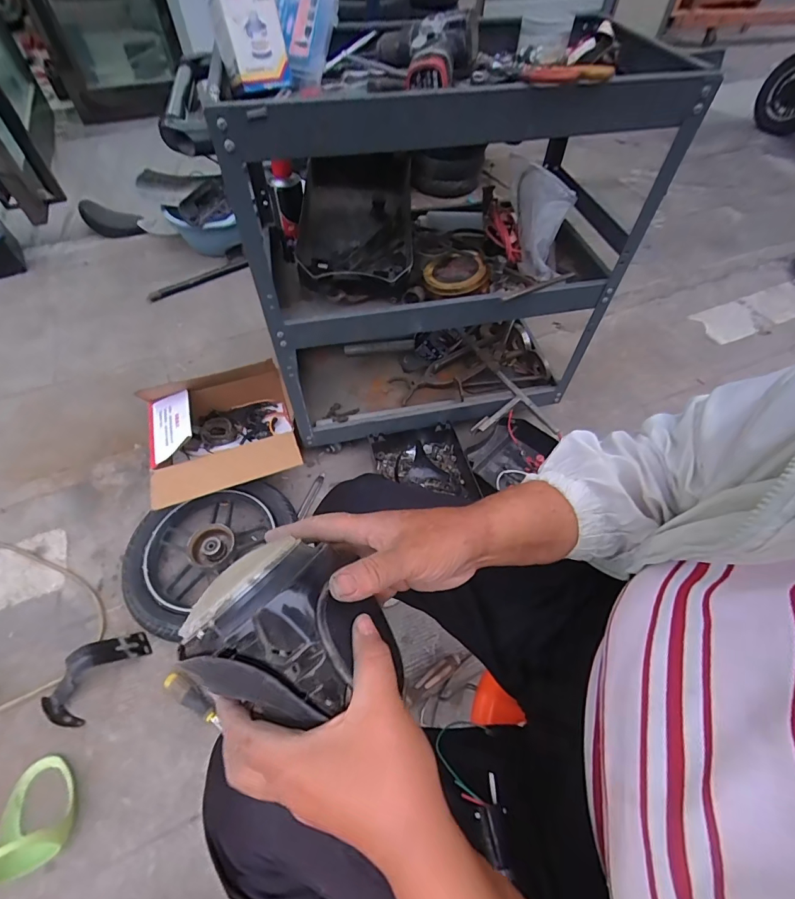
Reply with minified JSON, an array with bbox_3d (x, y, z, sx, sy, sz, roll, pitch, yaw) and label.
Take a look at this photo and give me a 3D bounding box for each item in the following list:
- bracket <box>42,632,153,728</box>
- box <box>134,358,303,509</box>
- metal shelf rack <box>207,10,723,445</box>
[{"bbox_3d":[-0.567,0.421,0.772,0.188,0.089,0.086,-38,64,-23],"label":"bracket"},{"bbox_3d":[-0.411,-0.010,1.027,0.323,0.193,0.319,-18,58,-12],"label":"box"},{"bbox_3d":[0.061,-0.404,0.892,0.663,0.683,0.453,-9,56,-7],"label":"metal shelf rack"}]

